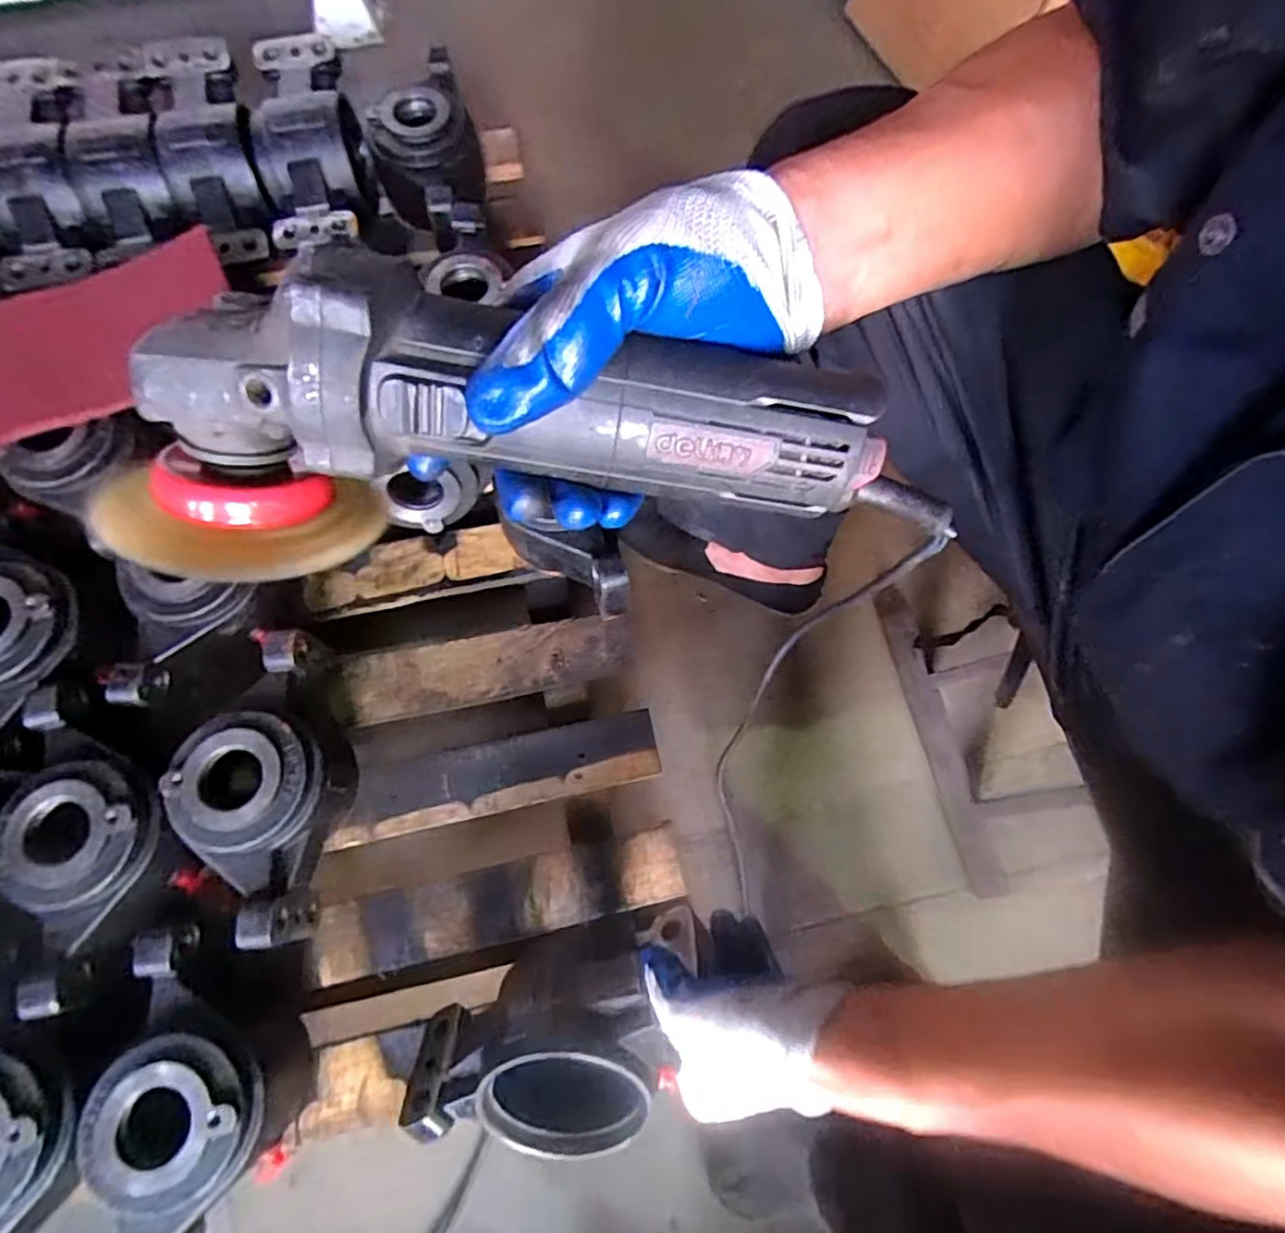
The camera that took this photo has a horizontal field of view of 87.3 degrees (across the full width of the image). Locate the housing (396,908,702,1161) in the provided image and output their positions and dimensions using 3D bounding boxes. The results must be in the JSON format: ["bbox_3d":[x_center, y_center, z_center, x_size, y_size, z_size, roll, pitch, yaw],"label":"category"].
[{"bbox_3d":[-0.055,0.295,0.458,0.217,0.110,0.129,-13,73,-7],"label":"housing"}]

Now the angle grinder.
[{"bbox_3d":[-0.035,-0.072,0.246,0.314,0.077,0.088,-3,72,-6],"label":"angle grinder"}]

